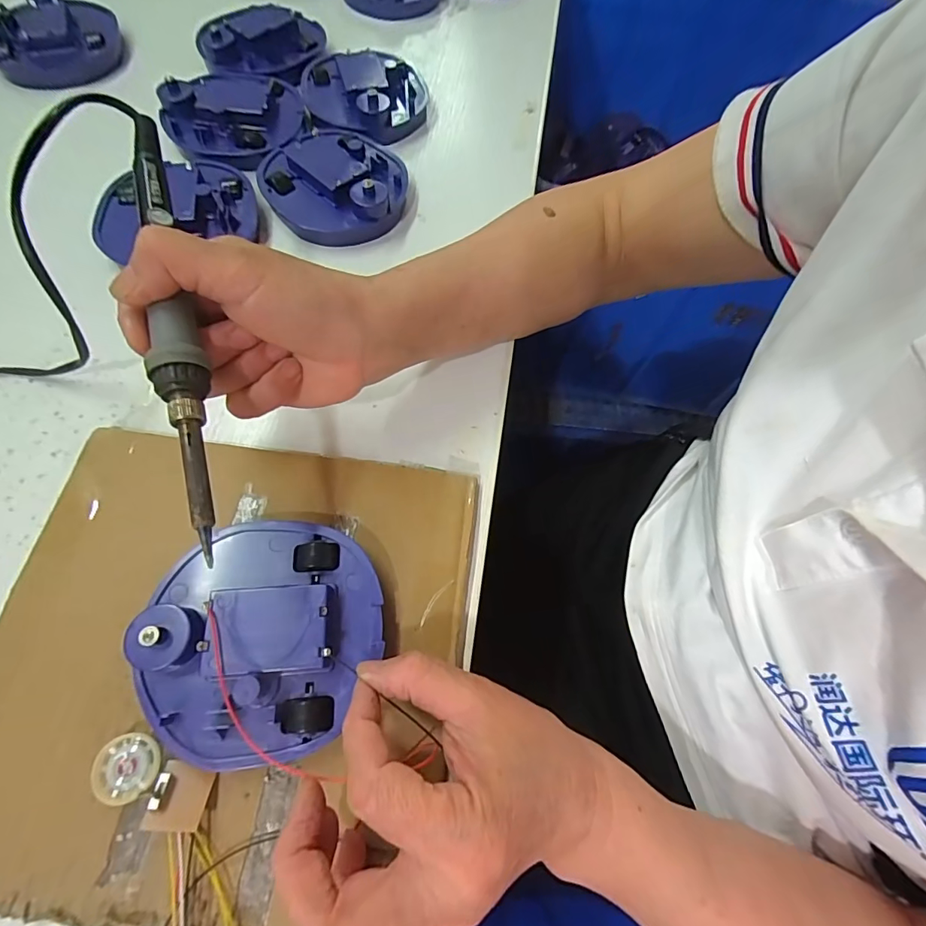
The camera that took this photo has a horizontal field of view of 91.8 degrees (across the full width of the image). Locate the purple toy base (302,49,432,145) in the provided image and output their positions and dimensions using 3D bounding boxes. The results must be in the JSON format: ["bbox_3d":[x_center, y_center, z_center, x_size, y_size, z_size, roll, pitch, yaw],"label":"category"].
[{"bbox_3d":[-0.085,-0.321,0.389,0.104,0.024,0.106,-1,66,-4],"label":"purple toy base"}]

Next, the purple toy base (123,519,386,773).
[{"bbox_3d":[-0.092,0.081,0.214,0.103,0.027,0.103,1,66,-3],"label":"purple toy base"}]

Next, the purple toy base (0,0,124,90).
[{"bbox_3d":[-0.354,-0.369,0.389,0.103,0.028,0.102,-33,72,-17],"label":"purple toy base"}]

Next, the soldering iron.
[{"bbox_3d":[-0.123,-0.067,0.188,0.017,0.014,0.212,-14,76,-10],"label":"soldering iron"}]

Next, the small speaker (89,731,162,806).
[{"bbox_3d":[-0.147,0.134,0.198,0.027,0.009,0.025,-4,66,-5],"label":"small speaker"}]

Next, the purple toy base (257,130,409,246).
[{"bbox_3d":[-0.098,-0.217,0.345,0.105,0.028,0.105,-22,69,-13],"label":"purple toy base"}]

